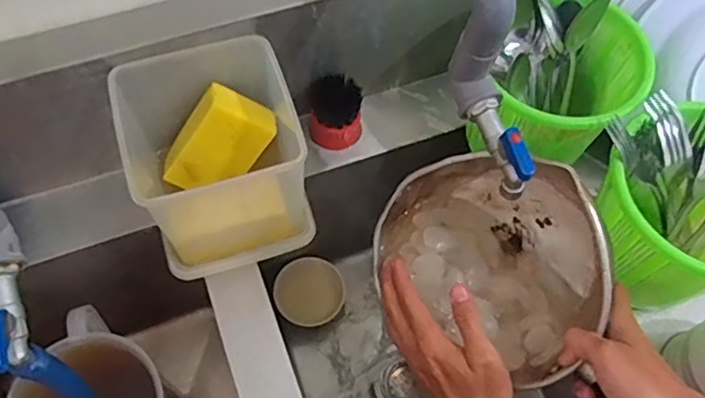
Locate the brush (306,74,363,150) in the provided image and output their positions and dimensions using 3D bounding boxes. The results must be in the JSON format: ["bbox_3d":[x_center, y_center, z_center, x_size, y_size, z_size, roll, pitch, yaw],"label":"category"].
[{"bbox_3d":[-0.019,-0.092,0.621,0.054,0.068,0.049,-8,64,-6],"label":"brush"}]

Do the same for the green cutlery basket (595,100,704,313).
[{"bbox_3d":[0.286,0.020,0.524,0.161,0.143,0.146,-31,68,-16],"label":"green cutlery basket"}]

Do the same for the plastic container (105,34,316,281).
[{"bbox_3d":[-0.124,-0.031,0.538,0.150,0.154,0.142,-21,66,-12],"label":"plastic container"}]

